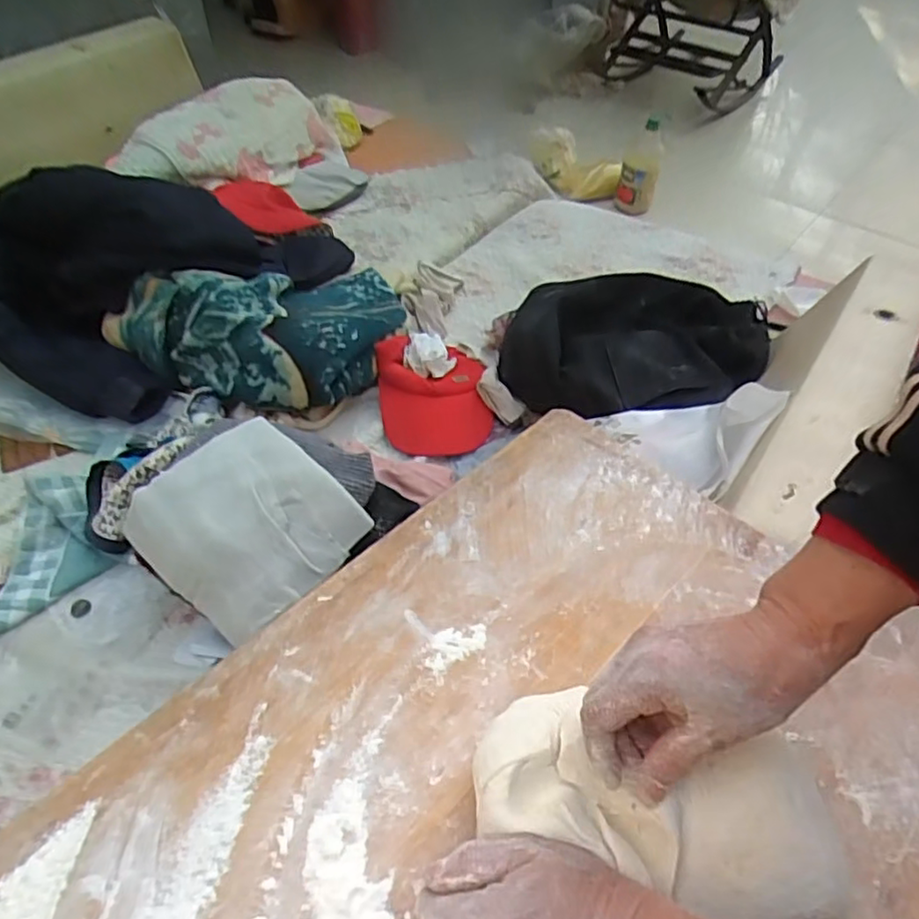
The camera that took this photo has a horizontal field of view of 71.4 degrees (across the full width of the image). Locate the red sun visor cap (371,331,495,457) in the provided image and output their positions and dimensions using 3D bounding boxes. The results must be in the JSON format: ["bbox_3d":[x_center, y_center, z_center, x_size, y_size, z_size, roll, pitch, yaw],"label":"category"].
[{"bbox_3d":[-0.044,-0.108,1.034,0.169,0.120,0.178,-6,50,-8],"label":"red sun visor cap"}]

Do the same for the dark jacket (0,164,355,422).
[{"bbox_3d":[-0.485,-0.336,1.022,0.350,0.229,0.545,27,54,19],"label":"dark jacket"}]

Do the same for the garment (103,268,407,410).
[{"bbox_3d":[-0.281,-0.204,0.993,0.433,0.145,0.272,-26,56,-23],"label":"garment"}]

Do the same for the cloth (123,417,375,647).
[{"bbox_3d":[-0.243,0.070,0.716,0.225,0.052,0.204,40,78,16],"label":"cloth"}]

